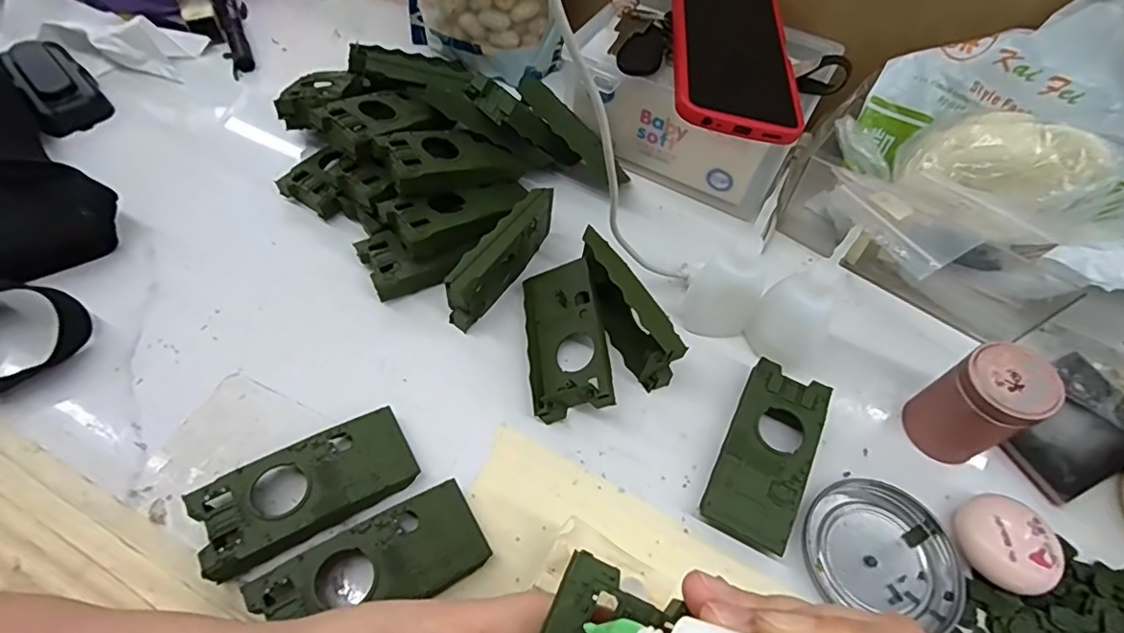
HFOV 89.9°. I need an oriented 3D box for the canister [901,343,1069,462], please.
[{"bbox_3d":[0.233,0.050,0.316,0.036,0.070,0.044,-19,59,-16],"label":"canister"}]

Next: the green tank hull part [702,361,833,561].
[{"bbox_3d":[0.117,0.077,0.320,0.046,0.021,0.103,25,58,13],"label":"green tank hull part"}]

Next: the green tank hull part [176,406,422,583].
[{"bbox_3d":[-0.131,0.090,0.294,0.103,0.022,0.047,-25,61,-20],"label":"green tank hull part"}]

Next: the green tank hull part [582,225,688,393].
[{"bbox_3d":[0.039,-0.004,0.353,0.019,0.047,0.097,-22,60,-18],"label":"green tank hull part"}]

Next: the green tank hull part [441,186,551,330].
[{"bbox_3d":[-0.038,-0.039,0.373,0.018,0.051,0.104,29,58,15],"label":"green tank hull part"}]

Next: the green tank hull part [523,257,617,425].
[{"bbox_3d":[0.003,0.011,0.349,0.047,0.015,0.104,-16,52,12],"label":"green tank hull part"}]

